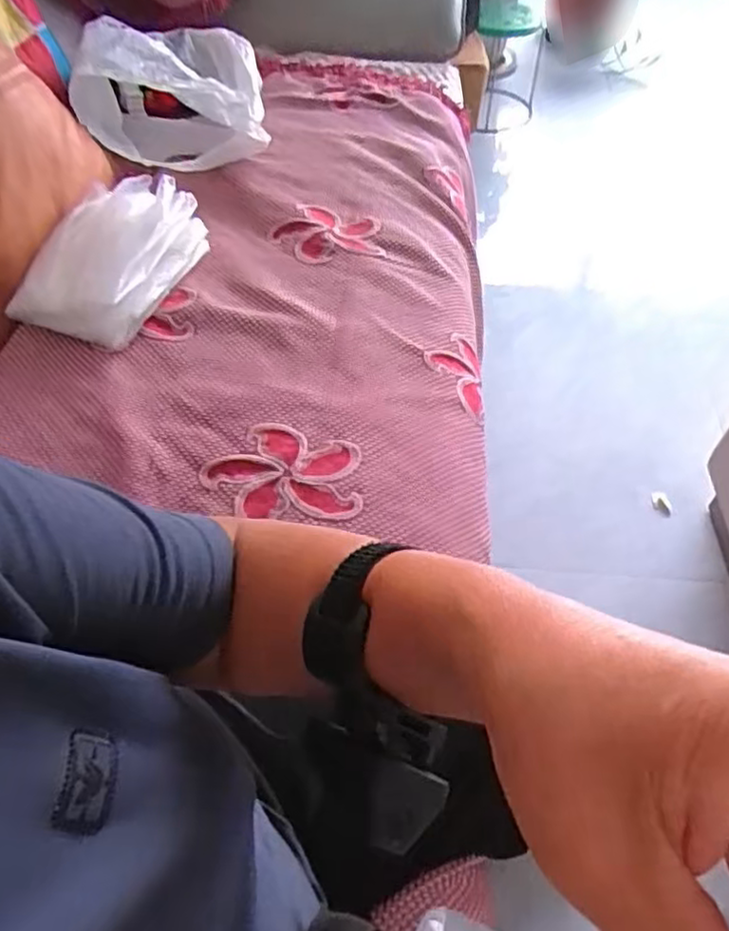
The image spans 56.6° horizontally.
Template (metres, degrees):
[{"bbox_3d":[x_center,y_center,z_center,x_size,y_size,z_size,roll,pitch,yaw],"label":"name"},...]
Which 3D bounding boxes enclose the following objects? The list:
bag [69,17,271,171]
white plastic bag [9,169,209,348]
[{"bbox_3d":[-0.283,-0.551,1.002,0.252,0.118,0.252,-8,54,-8],"label":"bag"},{"bbox_3d":[-0.292,-0.241,0.794,0.130,0.093,0.219,14,54,9],"label":"white plastic bag"}]

